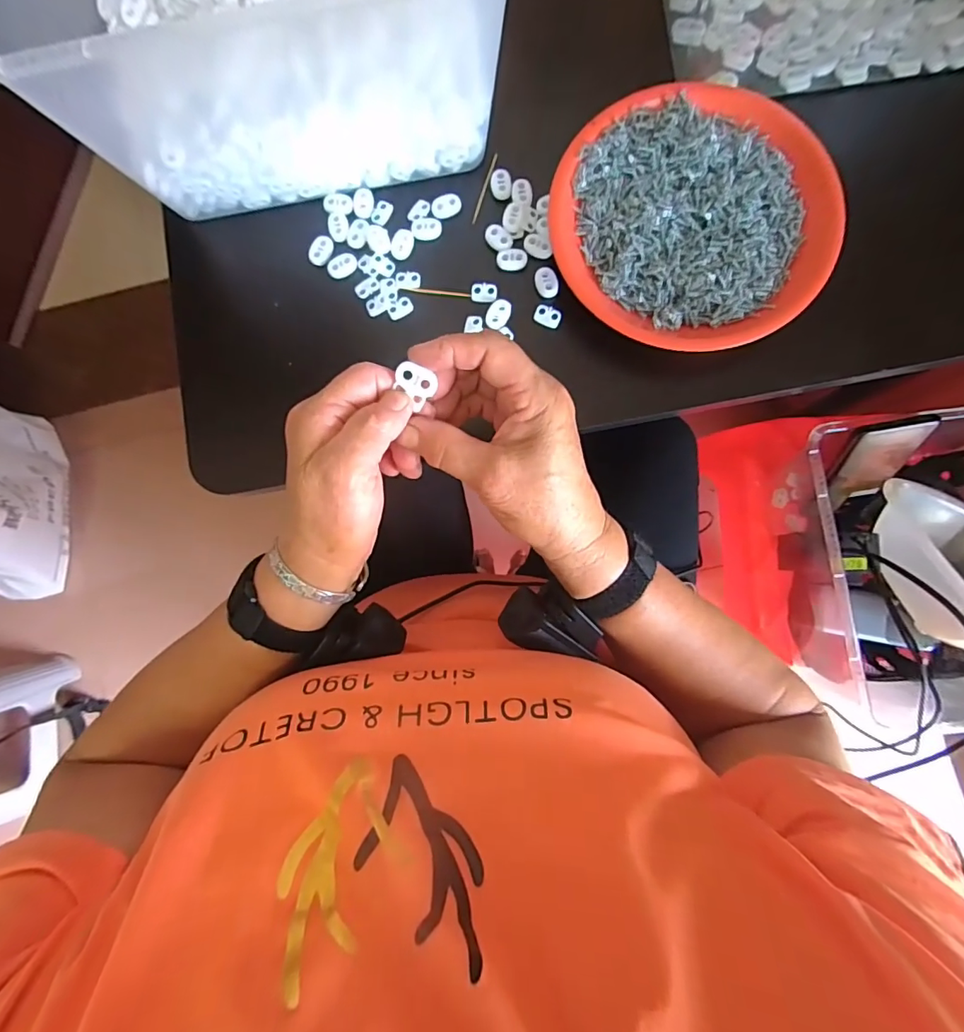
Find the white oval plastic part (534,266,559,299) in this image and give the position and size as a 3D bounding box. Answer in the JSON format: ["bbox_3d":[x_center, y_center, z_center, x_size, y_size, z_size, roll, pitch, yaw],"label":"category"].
[{"bbox_3d":[0.048,-0.173,0.361,0.016,0.004,0.023,-16,83,1],"label":"white oval plastic part"}]

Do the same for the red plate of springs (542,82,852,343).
[{"bbox_3d":[0.147,-0.208,0.347,0.173,0.029,0.190,0,84,3],"label":"red plate of springs"}]

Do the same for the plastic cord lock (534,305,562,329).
[{"bbox_3d":[0.049,-0.148,0.362,0.020,0.004,0.014,26,86,5],"label":"plastic cord lock"}]

